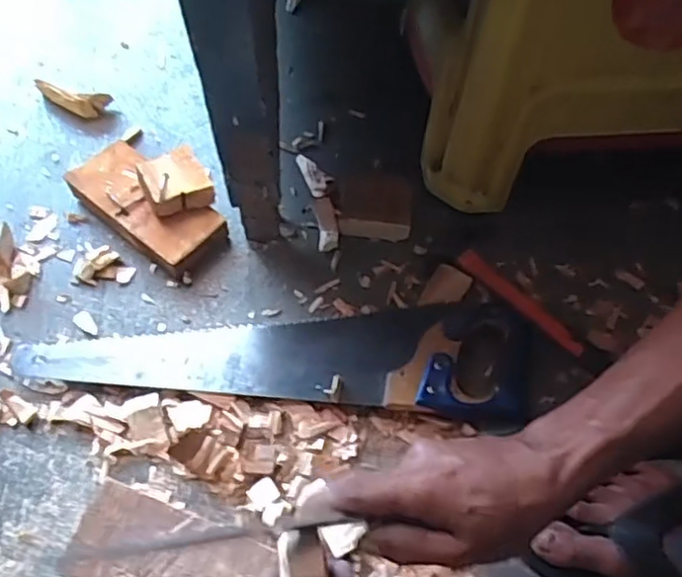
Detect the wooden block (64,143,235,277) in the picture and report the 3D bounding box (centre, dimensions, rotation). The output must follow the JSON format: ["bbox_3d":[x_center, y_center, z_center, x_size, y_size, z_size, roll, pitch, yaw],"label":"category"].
[{"bbox_3d":[-0.212,-0.088,0.715,0.170,0.041,0.081,36,65,19],"label":"wooden block"}]

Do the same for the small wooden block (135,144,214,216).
[{"bbox_3d":[-0.176,-0.116,0.699,0.063,0.027,0.067,-25,63,-15],"label":"small wooden block"}]

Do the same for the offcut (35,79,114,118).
[{"bbox_3d":[-0.331,-0.234,0.807,0.092,0.030,0.028,10,60,5],"label":"offcut"}]

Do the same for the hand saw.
[{"bbox_3d":[-0.059,0.050,0.641,0.479,0.024,0.118,5,59,3],"label":"hand saw"}]

